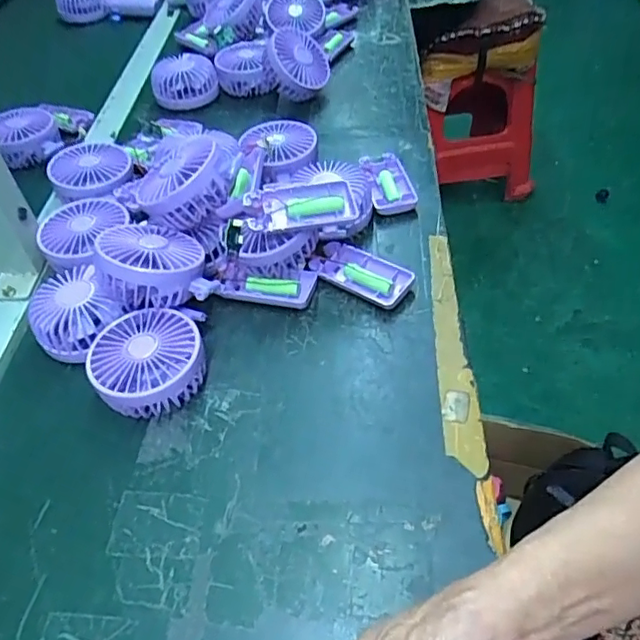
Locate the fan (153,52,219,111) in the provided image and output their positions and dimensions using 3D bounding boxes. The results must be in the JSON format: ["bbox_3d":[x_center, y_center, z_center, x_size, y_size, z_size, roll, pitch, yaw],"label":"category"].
[{"bbox_3d":[-0.187,-0.331,0.789,0.087,0.052,0.079,-11,49,-5],"label":"fan"}]

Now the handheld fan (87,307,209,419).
[{"bbox_3d":[-0.134,0.036,0.451,0.084,0.045,0.080,-3,48,4],"label":"handheld fan"}]

